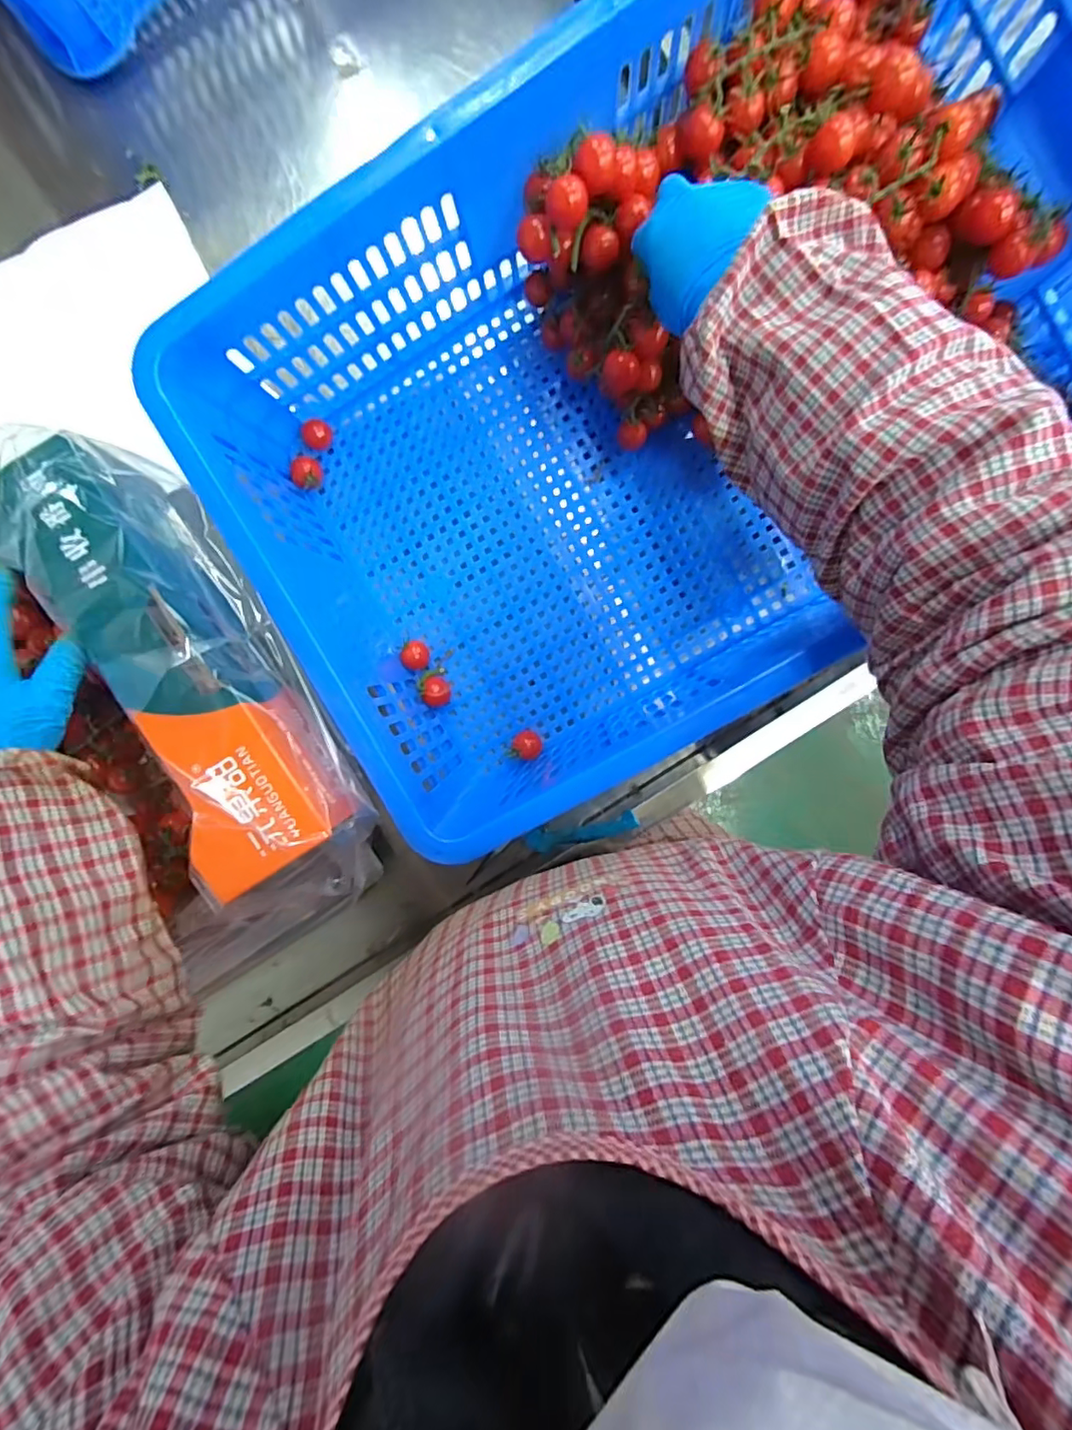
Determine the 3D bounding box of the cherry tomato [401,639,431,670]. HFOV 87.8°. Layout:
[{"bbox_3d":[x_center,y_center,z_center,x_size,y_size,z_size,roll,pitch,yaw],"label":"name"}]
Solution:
[{"bbox_3d":[-0.110,-0.054,0.511,0.023,0.020,0.026,8,94,-2],"label":"cherry tomato"}]

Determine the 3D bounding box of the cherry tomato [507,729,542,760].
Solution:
[{"bbox_3d":[-0.008,0.028,0.511,0.027,0.025,0.025,0,94,-1],"label":"cherry tomato"}]

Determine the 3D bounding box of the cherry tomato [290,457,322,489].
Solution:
[{"bbox_3d":[-0.206,-0.217,0.499,0.023,0.020,0.024,-14,94,0],"label":"cherry tomato"}]

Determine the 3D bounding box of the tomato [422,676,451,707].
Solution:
[{"bbox_3d":[-0.091,-0.021,0.512,0.024,0.018,0.028,-2,94,-1],"label":"tomato"}]

